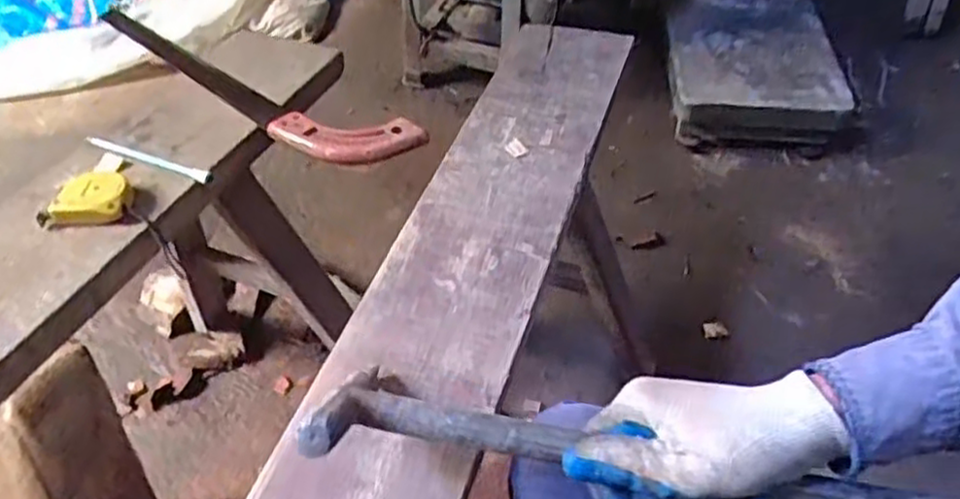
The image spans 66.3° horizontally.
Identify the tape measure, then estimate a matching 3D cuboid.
[{"bbox_3d":[-0.351,-0.046,0.653,0.071,0.021,0.048,-9,48,-6],"label":"tape measure"}]

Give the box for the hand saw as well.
[{"bbox_3d":[-0.273,-0.183,0.797,0.472,0.035,0.082,25,53,22],"label":"hand saw"}]

